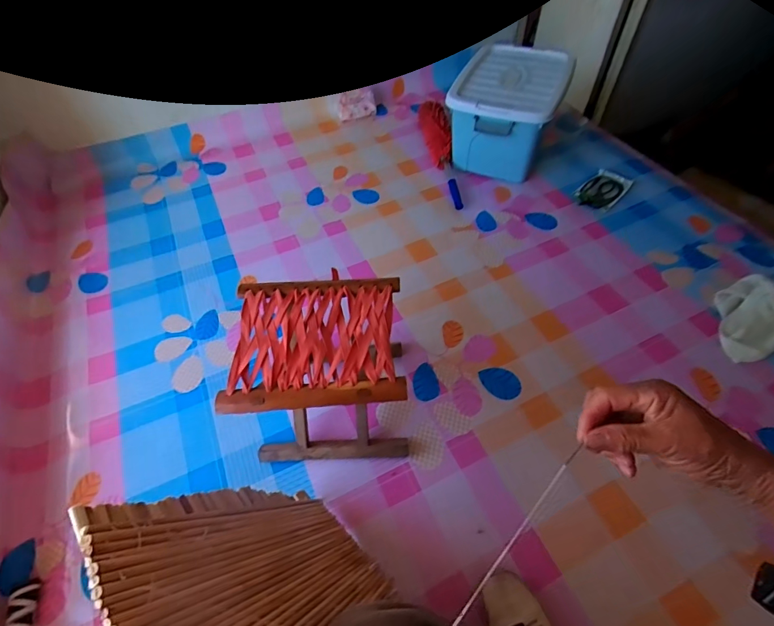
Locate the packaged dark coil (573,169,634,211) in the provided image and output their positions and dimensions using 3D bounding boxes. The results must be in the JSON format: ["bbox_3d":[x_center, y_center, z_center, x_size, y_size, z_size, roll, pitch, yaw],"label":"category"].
[{"bbox_3d":[0.633,-0.361,1.208,0.171,0.024,0.109,-40,64,-22],"label":"packaged dark coil"}]

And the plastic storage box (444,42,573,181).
[{"bbox_3d":[0.367,-0.609,1.272,0.299,0.252,0.332,20,57,19],"label":"plastic storage box"}]

